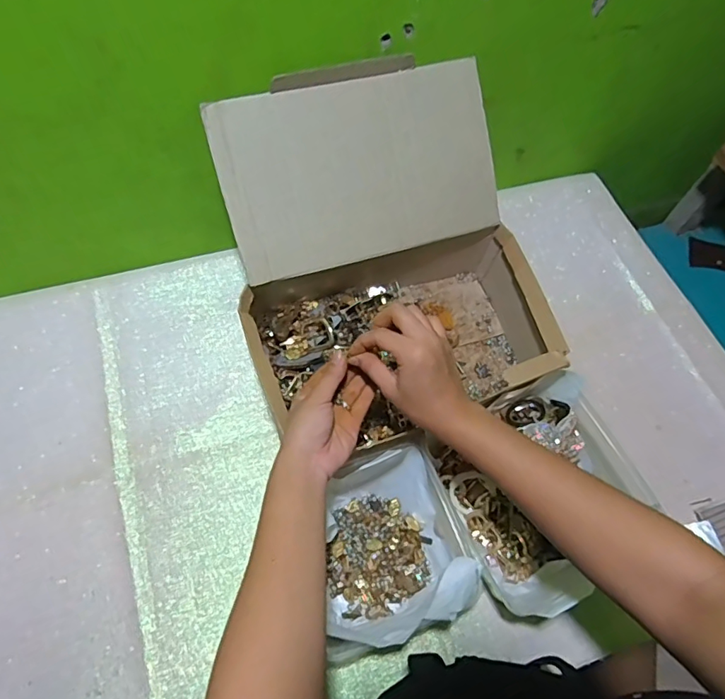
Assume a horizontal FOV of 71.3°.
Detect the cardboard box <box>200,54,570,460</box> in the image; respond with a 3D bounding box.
[{"bbox_3d":[0.027,-0.095,0.569,0.323,0.239,0.337,-16,64,-12],"label":"cardboard box"}]

